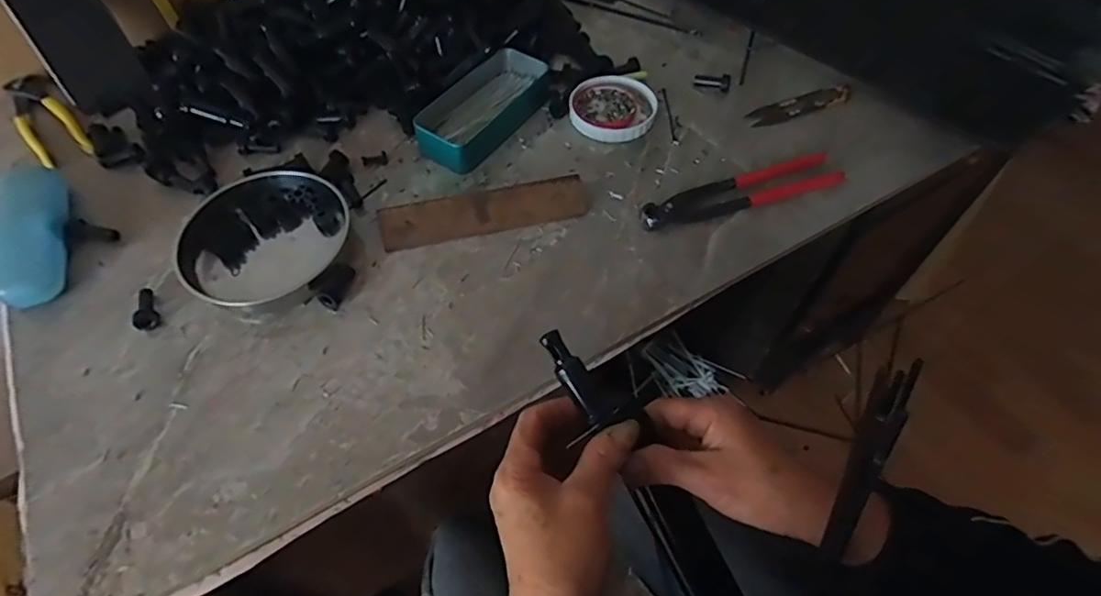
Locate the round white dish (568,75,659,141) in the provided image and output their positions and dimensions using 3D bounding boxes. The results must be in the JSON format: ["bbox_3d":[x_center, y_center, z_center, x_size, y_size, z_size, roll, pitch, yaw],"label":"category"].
[{"bbox_3d":[0.064,-0.196,0.598,0.086,0.014,0.092,0,56,0],"label":"round white dish"}]

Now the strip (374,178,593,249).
[{"bbox_3d":[-0.057,-0.074,0.513,0.179,0.007,0.037,-11,101,-8],"label":"strip"}]

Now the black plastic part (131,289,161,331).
[{"bbox_3d":[-0.325,0.008,0.470,0.018,0.013,0.042,-23,46,-17],"label":"black plastic part"}]

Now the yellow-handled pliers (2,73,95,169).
[{"bbox_3d":[-0.520,-0.184,0.601,0.048,0.018,0.171,-38,63,-22],"label":"yellow-handled pliers"}]

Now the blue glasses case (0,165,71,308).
[{"bbox_3d":[-0.441,-0.062,0.497,0.043,0.032,0.154,-19,58,-12],"label":"blue glasses case"}]

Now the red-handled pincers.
[{"bbox_3d":[0.175,-0.098,0.536,0.200,0.016,0.037,-18,57,-11],"label":"red-handled pincers"}]

